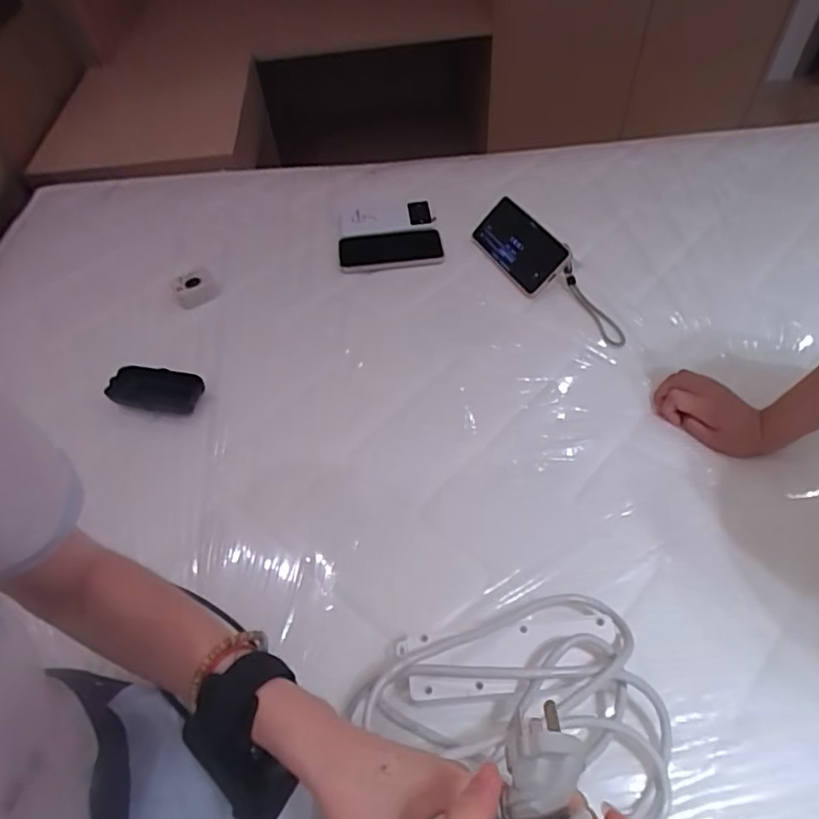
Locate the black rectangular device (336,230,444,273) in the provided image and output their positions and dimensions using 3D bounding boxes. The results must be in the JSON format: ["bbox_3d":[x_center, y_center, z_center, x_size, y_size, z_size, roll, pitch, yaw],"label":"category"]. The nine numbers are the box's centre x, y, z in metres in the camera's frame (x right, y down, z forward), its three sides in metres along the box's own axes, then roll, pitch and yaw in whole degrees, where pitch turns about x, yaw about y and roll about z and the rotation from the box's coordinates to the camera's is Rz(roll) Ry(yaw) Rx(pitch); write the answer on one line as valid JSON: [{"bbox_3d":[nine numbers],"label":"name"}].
[{"bbox_3d":[-0.030,-0.251,0.876,0.158,0.014,0.089,-6,52,-1],"label":"black rectangular device"}]

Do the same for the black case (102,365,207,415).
[{"bbox_3d":[-0.314,-0.026,0.686,0.112,0.018,0.054,9,53,10],"label":"black case"}]

